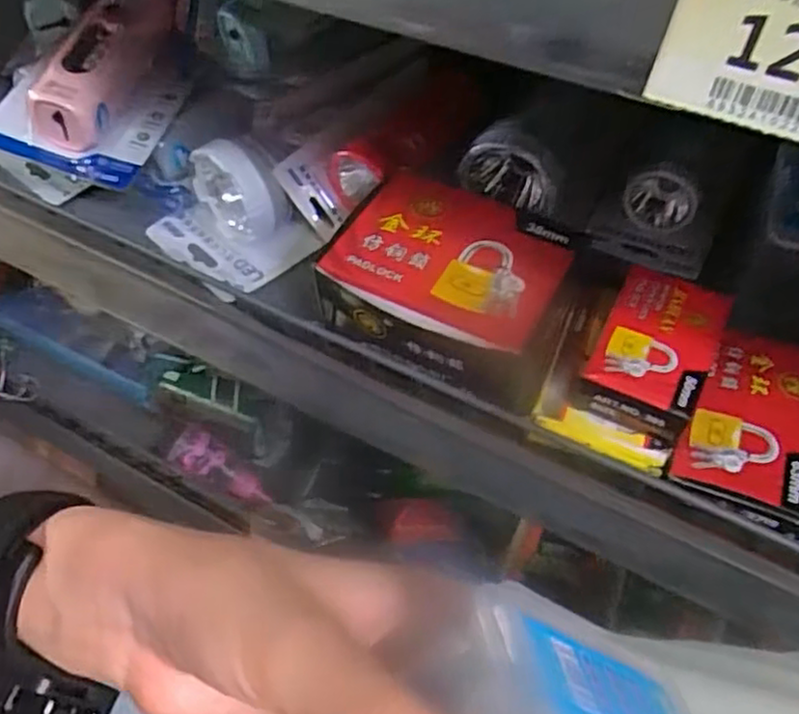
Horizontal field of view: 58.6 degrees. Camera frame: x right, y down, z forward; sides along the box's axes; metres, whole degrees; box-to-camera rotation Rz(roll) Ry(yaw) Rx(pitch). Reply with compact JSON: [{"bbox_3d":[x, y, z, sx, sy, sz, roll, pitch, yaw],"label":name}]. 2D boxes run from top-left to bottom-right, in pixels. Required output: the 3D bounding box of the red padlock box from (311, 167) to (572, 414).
[{"bbox_3d":[0.026,-0.039,0.368,0.116,0.040,0.103,21,57,16],"label":"red padlock box"}]

